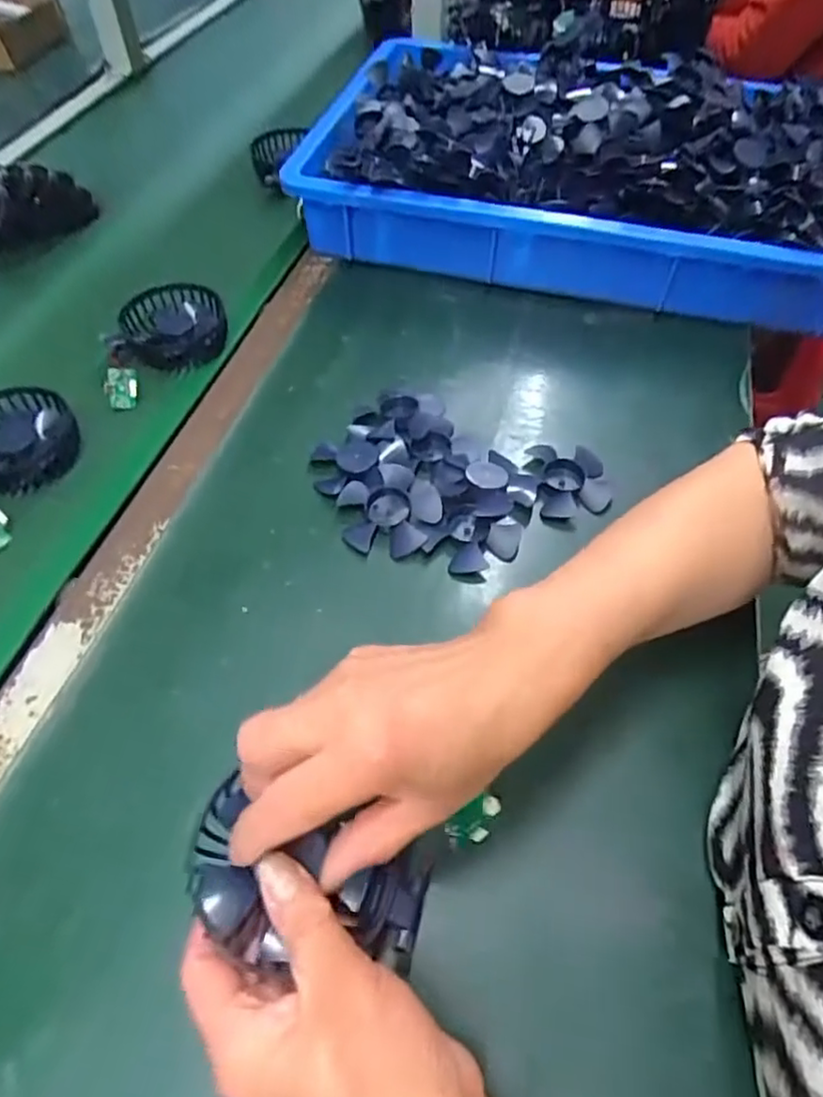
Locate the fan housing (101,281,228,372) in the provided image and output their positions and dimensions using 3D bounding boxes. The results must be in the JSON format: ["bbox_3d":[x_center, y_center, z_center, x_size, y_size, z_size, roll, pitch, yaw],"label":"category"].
[{"bbox_3d":[-0.211,-0.197,0.568,0.091,0.026,0.088,0,54,-2],"label":"fan housing"}]

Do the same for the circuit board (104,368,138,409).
[{"bbox_3d":[-0.240,-0.132,0.531,0.026,0.007,0.033,-3,86,-7],"label":"circuit board"}]

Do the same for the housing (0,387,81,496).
[{"bbox_3d":[-0.304,-0.078,0.496,0.086,0.039,0.089,-7,55,-7],"label":"housing"}]

